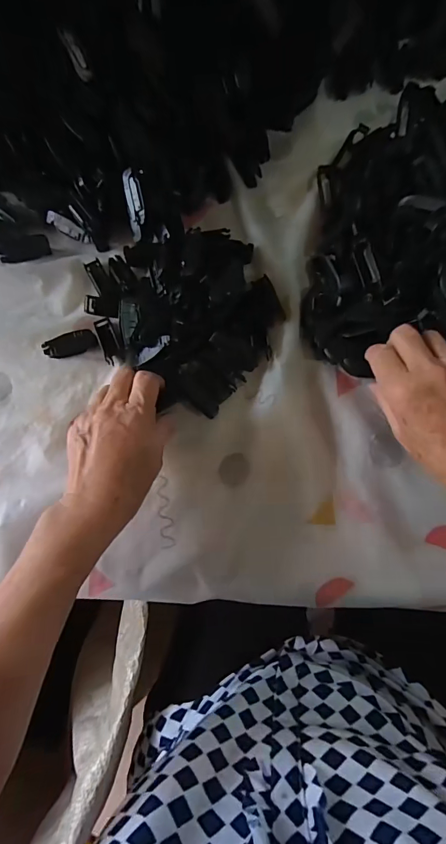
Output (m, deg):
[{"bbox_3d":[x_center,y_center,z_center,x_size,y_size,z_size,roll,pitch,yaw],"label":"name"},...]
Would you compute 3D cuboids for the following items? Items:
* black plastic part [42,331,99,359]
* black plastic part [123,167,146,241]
[{"bbox_3d":[-0.147,-0.076,0.394,0.052,0.015,0.017,-14,79,-1],"label":"black plastic part"},{"bbox_3d":[-0.084,-0.208,0.388,0.019,0.013,0.061,-5,110,0],"label":"black plastic part"}]

